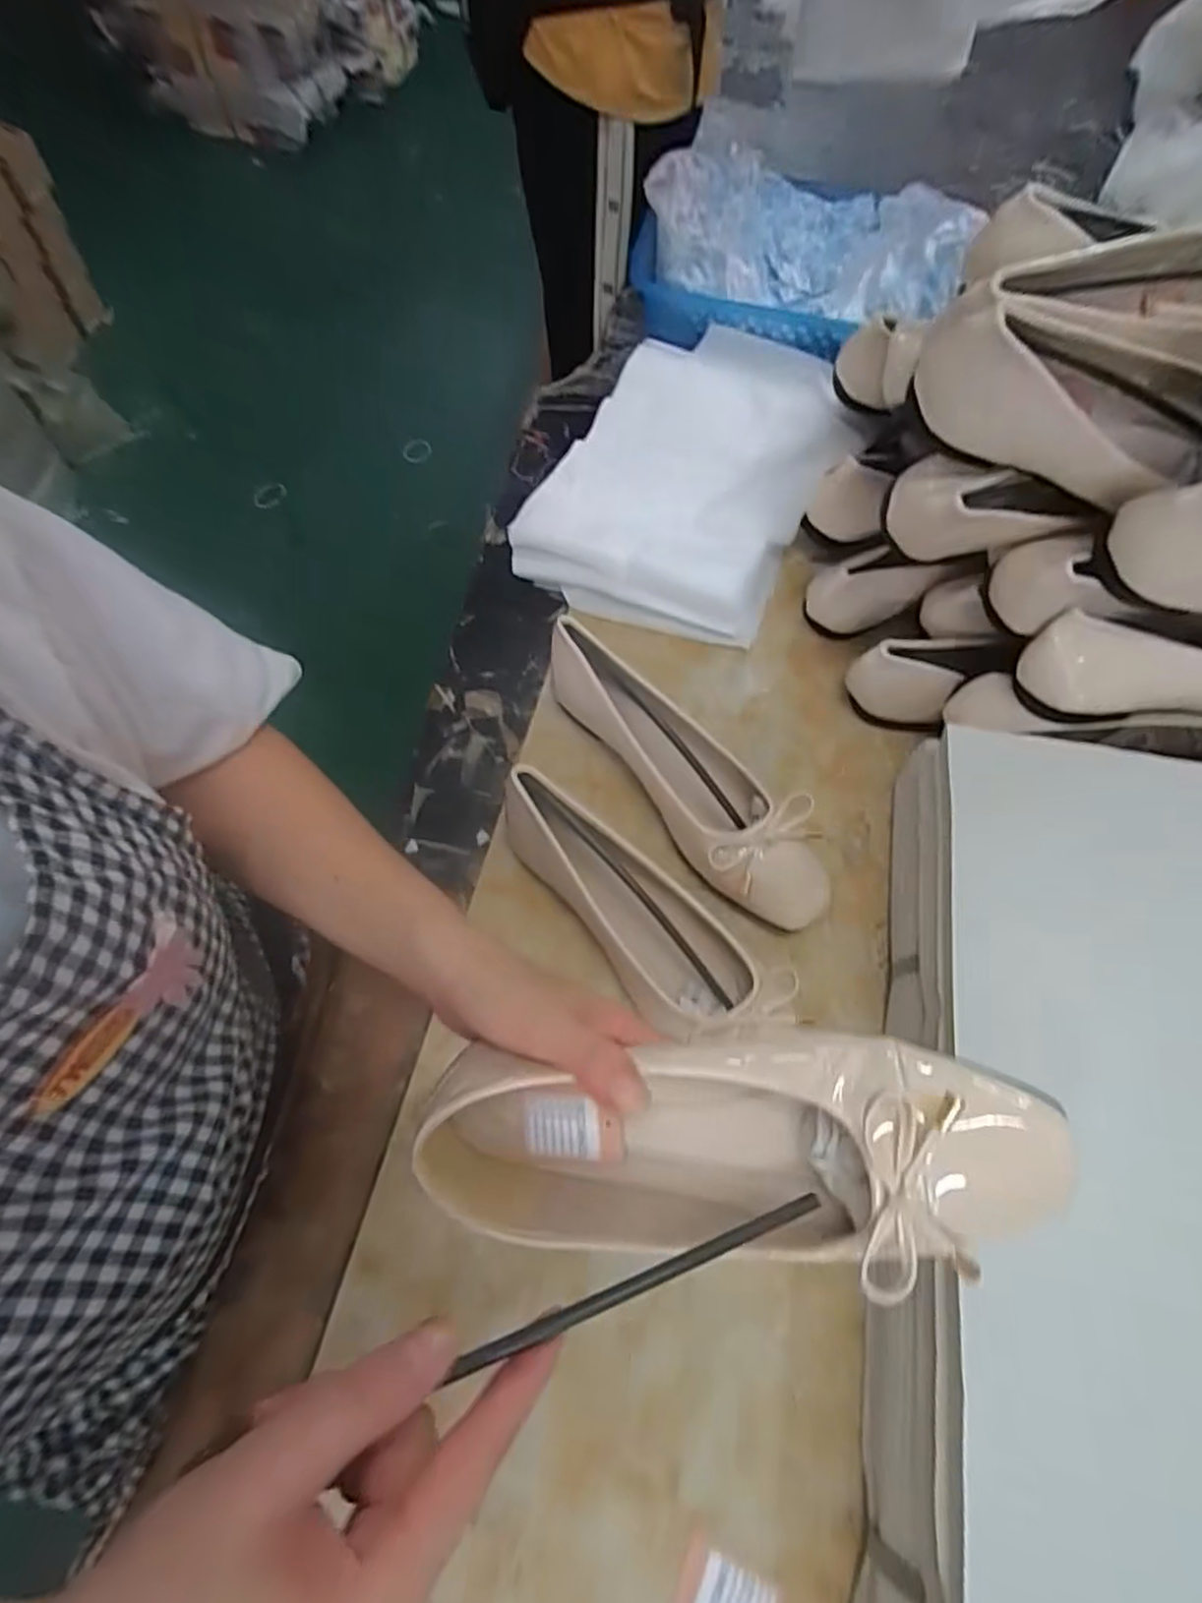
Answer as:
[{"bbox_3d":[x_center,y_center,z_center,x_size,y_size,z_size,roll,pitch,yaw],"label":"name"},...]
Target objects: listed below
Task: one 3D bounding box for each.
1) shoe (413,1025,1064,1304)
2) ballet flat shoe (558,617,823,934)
[{"bbox_3d":[0.041,0.135,0.270,0.241,0.072,0.077,-9,63,17],"label":"shoe"},{"bbox_3d":[0.055,-0.021,0.465,0.067,0.062,0.241,-38,71,-17],"label":"ballet flat shoe"}]

